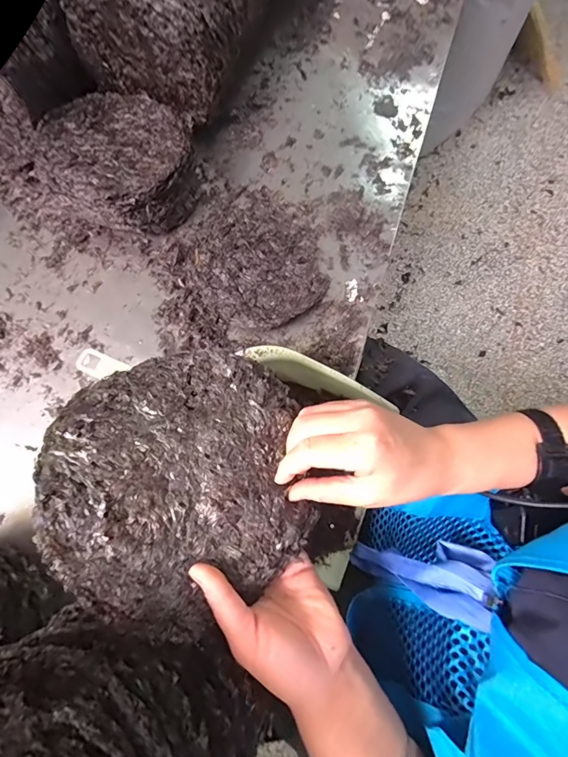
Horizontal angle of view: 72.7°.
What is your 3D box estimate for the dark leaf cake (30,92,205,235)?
[{"bbox_3d":[-0.235,-0.310,0.564,0.206,0.083,0.198,0,73,-1],"label":"dark leaf cake"}]

